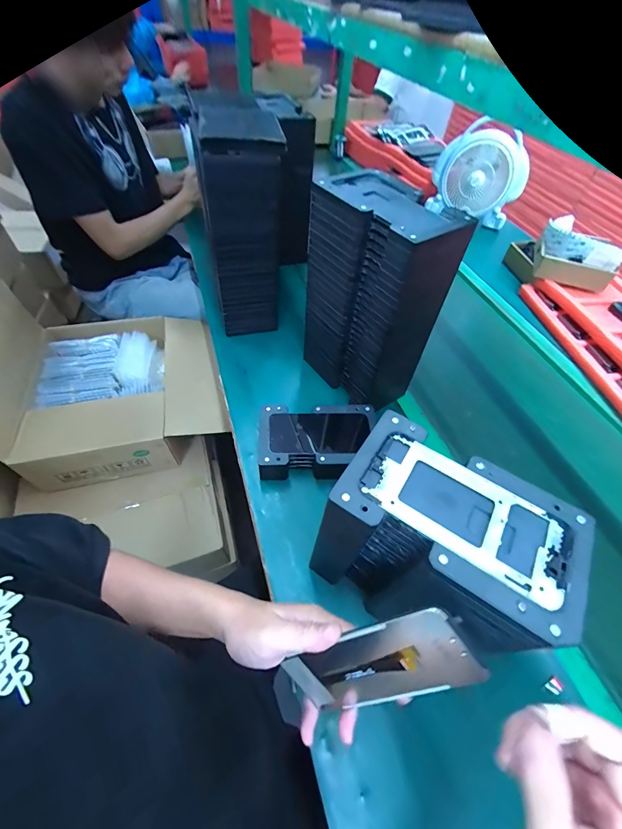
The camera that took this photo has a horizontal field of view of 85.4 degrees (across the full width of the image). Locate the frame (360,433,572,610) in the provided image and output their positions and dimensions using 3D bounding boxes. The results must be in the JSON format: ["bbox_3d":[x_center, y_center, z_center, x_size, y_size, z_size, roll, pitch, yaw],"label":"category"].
[{"bbox_3d":[0.122,0.076,0.272,0.158,0.005,0.075,31,57,17],"label":"frame"}]

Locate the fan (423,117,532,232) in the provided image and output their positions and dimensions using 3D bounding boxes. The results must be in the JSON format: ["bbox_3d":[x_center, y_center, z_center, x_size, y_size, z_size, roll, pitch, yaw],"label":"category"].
[{"bbox_3d":[0.538,-0.763,1.086,0.263,0.249,0.126,20,55,10],"label":"fan"}]

